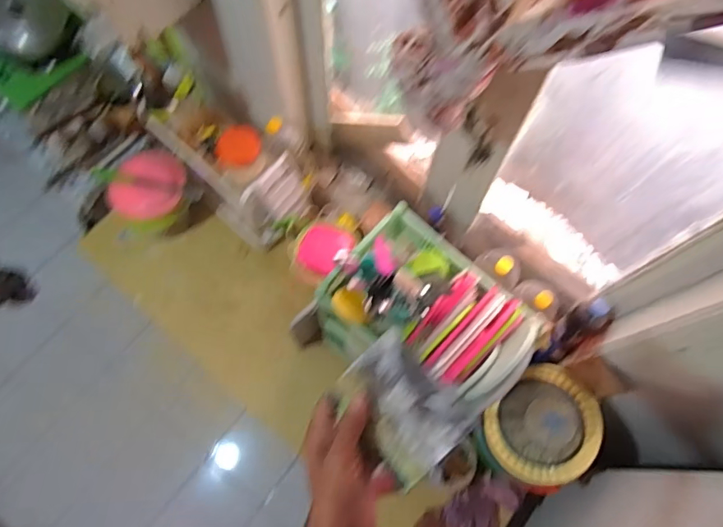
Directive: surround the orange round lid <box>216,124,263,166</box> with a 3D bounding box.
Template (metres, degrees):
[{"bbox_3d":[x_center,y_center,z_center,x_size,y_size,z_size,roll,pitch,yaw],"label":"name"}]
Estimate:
[{"bbox_3d":[-0.294,-0.284,1.165,0.094,0.017,0.099,-3,113,-8],"label":"orange round lid"}]

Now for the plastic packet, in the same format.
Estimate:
[{"bbox_3d":[0.034,0.133,0.451,0.091,0.039,0.114,-42,76,-14],"label":"plastic packet"}]

